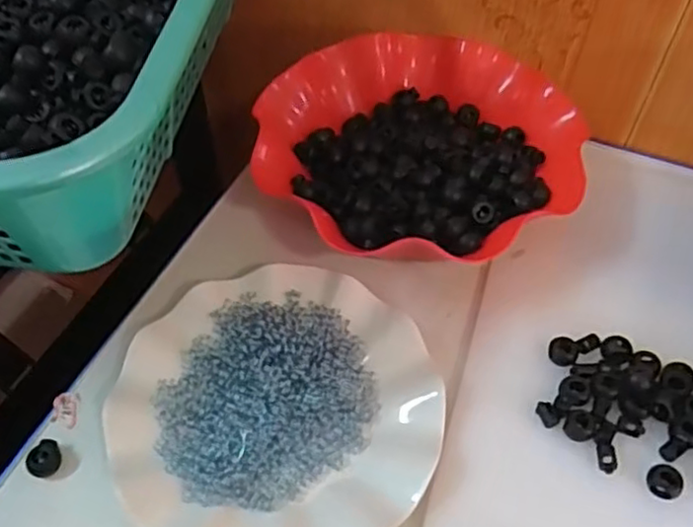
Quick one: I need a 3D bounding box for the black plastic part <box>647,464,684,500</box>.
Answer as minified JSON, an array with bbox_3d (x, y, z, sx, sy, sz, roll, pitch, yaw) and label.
[{"bbox_3d":[0.170,0.117,0.358,0.018,0.006,0.018,0,57,0],"label":"black plastic part"}]

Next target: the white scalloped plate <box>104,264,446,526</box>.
[{"bbox_3d":[-0.039,0.078,0.378,0.175,0.021,0.178,0,57,0],"label":"white scalloped plate"}]

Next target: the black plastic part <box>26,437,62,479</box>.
[{"bbox_3d":[-0.167,0.108,0.371,0.016,0.008,0.020,27,61,17],"label":"black plastic part"}]

